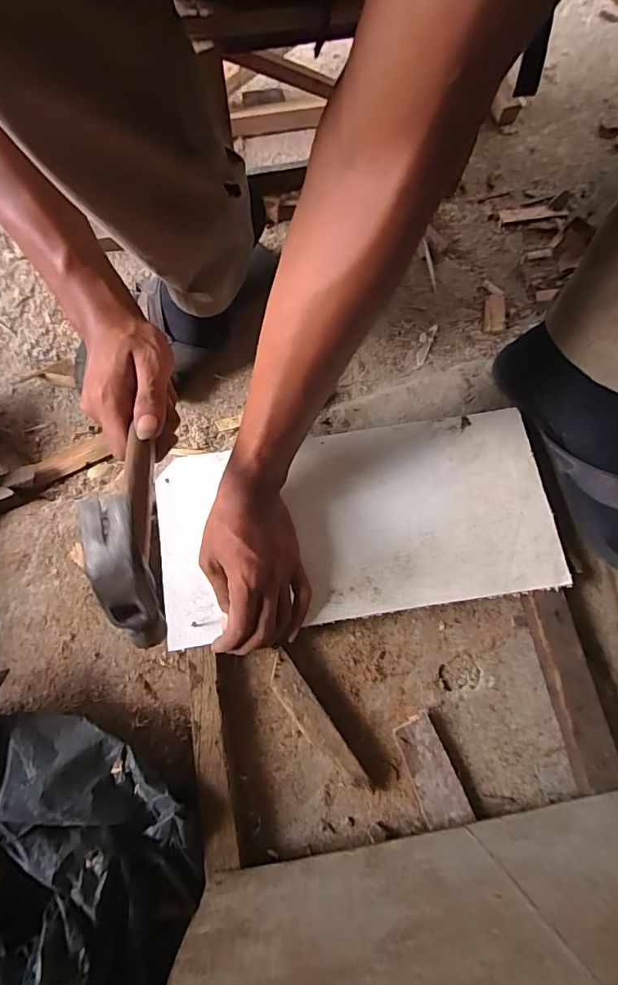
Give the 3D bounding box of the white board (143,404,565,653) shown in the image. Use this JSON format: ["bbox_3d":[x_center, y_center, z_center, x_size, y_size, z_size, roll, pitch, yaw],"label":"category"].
[{"bbox_3d":[0.042,0.025,0.428,0.355,0.013,0.170,-7,73,-2],"label":"white board"}]

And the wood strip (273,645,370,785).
[{"bbox_3d":[0.005,0.194,0.397,0.025,0.027,0.121,-38,81,-11],"label":"wood strip"}]

